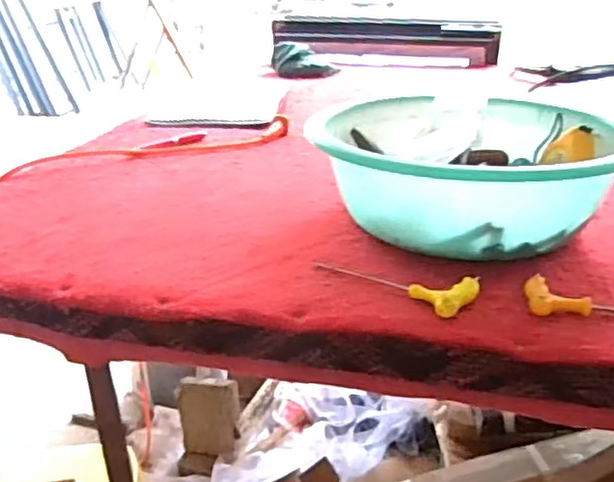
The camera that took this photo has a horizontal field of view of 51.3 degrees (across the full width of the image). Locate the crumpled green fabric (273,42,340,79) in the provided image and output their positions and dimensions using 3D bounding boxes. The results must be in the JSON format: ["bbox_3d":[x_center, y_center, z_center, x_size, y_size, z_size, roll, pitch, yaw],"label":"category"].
[{"bbox_3d":[-0.004,-0.406,1.446,0.147,0.067,0.071,-1,25,-2],"label":"crumpled green fabric"}]

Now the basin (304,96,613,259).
[{"bbox_3d":[0.159,-0.071,0.668,0.284,0.100,0.284,4,25,9],"label":"basin"}]

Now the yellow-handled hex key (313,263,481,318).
[{"bbox_3d":[0.074,0.029,0.547,0.146,0.012,0.057,20,31,36],"label":"yellow-handled hex key"}]

